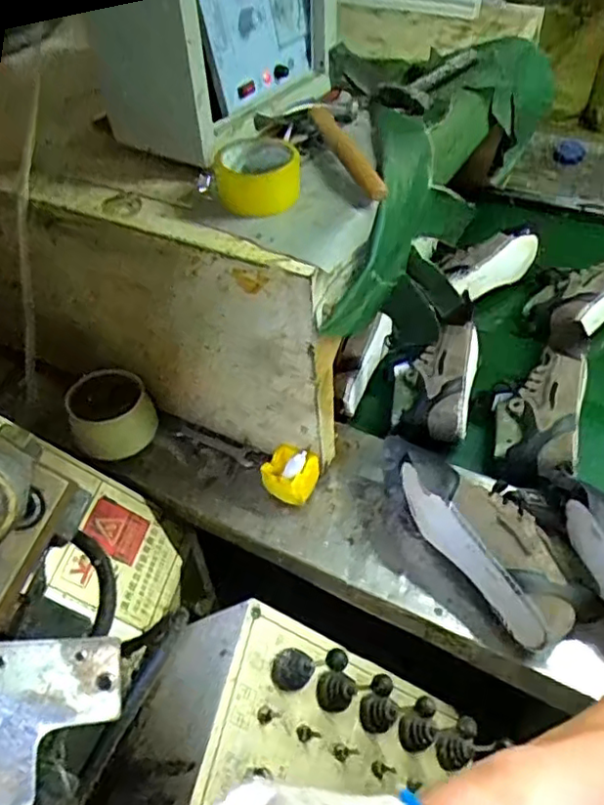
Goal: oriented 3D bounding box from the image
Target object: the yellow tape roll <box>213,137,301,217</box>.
[{"bbox_3d":[-0.051,-0.265,0.743,0.098,0.050,0.098,-3,47,3],"label":"yellow tape roll"}]

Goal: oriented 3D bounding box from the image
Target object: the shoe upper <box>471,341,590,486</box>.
[{"bbox_3d":[0.354,-0.005,0.974,0.135,0.091,0.269,10,49,15],"label":"shoe upper"}]

